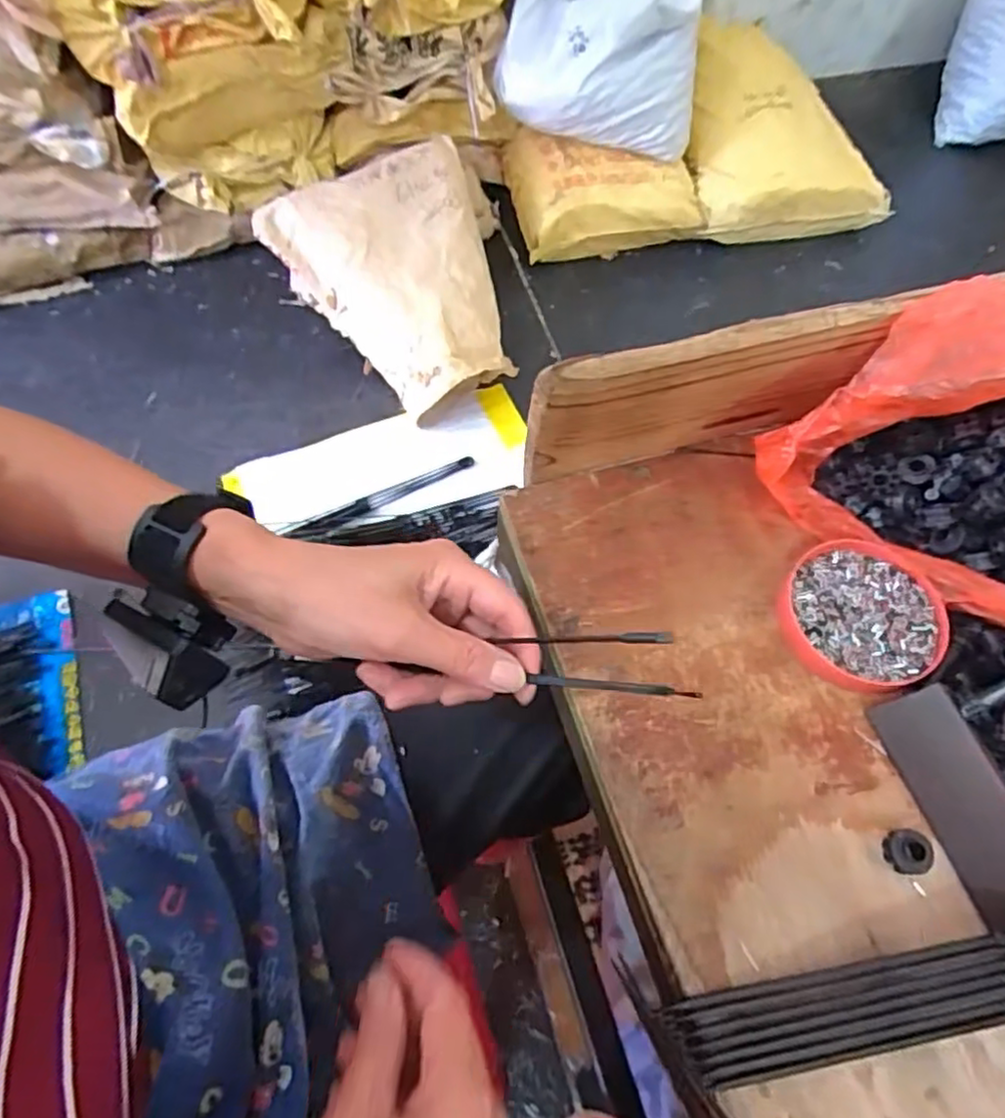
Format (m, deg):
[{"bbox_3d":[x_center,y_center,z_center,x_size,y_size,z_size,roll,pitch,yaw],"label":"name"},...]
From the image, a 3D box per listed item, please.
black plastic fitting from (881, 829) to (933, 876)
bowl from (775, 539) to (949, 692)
[{"bbox_3d":[0.185,0.134,0.309,0.016,0.013,0.019,0,62,-2],"label":"black plastic fitting"},{"bbox_3d":[0.188,0.029,0.355,0.077,0.021,0.078,1,62,-2],"label":"bowl"}]

